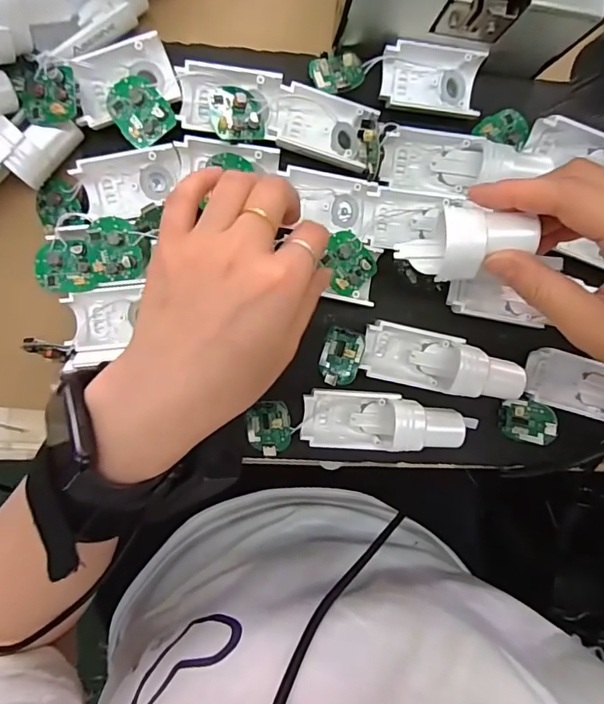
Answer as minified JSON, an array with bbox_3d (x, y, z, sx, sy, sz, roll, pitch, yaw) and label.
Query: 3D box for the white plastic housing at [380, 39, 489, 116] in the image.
[{"bbox_3d":[0.078,-0.158,0.290,0.059,0.023,0.034,4,95,-6],"label":"white plastic housing"}]

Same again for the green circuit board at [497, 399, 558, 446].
[{"bbox_3d":[0.142,0.044,0.312,0.004,0.034,0.028,-24,116,-45],"label":"green circuit board"}]

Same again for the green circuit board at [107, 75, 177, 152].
[{"bbox_3d":[-0.088,-0.131,0.270,0.028,0.005,0.033,-39,98,-1],"label":"green circuit board"}]

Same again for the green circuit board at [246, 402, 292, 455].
[{"bbox_3d":[-0.020,0.048,0.305,0.026,0.006,0.034,-6,96,-5],"label":"green circuit board"}]

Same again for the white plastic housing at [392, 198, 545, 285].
[{"bbox_3d":[0.078,-0.051,0.238,0.056,0.033,0.032,2,95,-6],"label":"white plastic housing"}]

